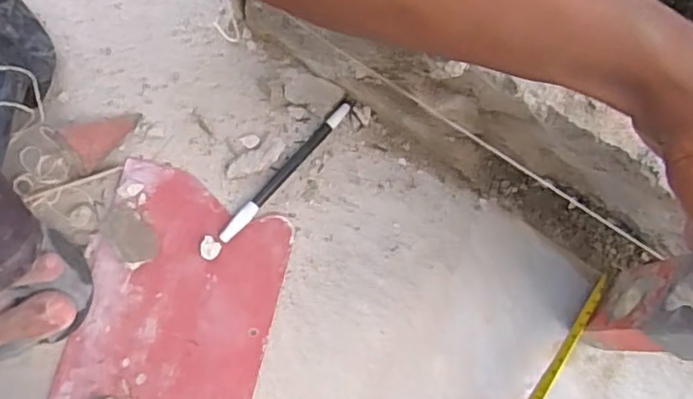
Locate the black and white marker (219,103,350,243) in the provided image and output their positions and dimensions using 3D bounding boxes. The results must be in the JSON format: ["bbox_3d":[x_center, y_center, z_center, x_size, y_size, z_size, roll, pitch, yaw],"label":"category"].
[{"bbox_3d":[-0.048,-0.022,0.505,0.011,0.012,0.145,40,78,9],"label":"black and white marker"}]

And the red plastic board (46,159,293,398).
[{"bbox_3d":[-0.129,0.084,0.479,0.144,0.008,0.205,13,76,2],"label":"red plastic board"}]

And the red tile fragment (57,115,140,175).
[{"bbox_3d":[-0.193,-0.051,0.502,0.034,0.013,0.060,43,46,2],"label":"red tile fragment"}]

